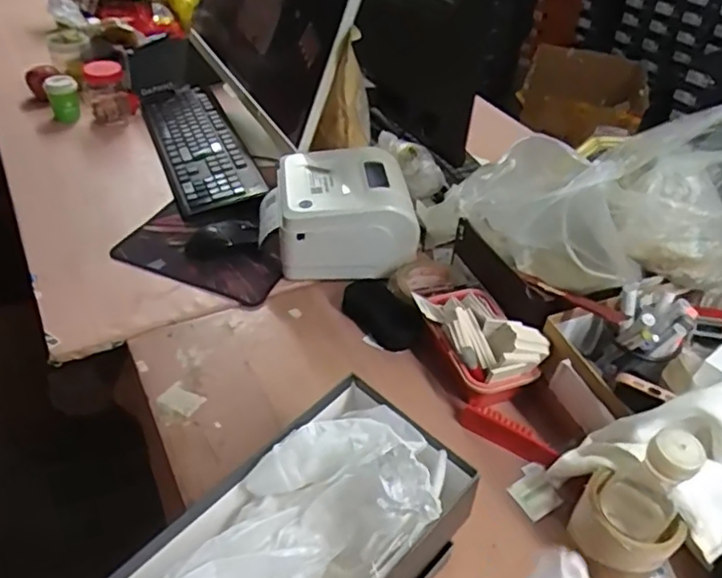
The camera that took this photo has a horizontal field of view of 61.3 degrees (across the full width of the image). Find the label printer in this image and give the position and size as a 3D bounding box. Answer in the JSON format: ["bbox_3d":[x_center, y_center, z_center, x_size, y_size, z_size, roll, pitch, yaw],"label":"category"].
[{"bbox_3d":[-0.040,-0.108,0.916,0.212,0.128,0.174,-8,42,-14],"label":"label printer"}]

